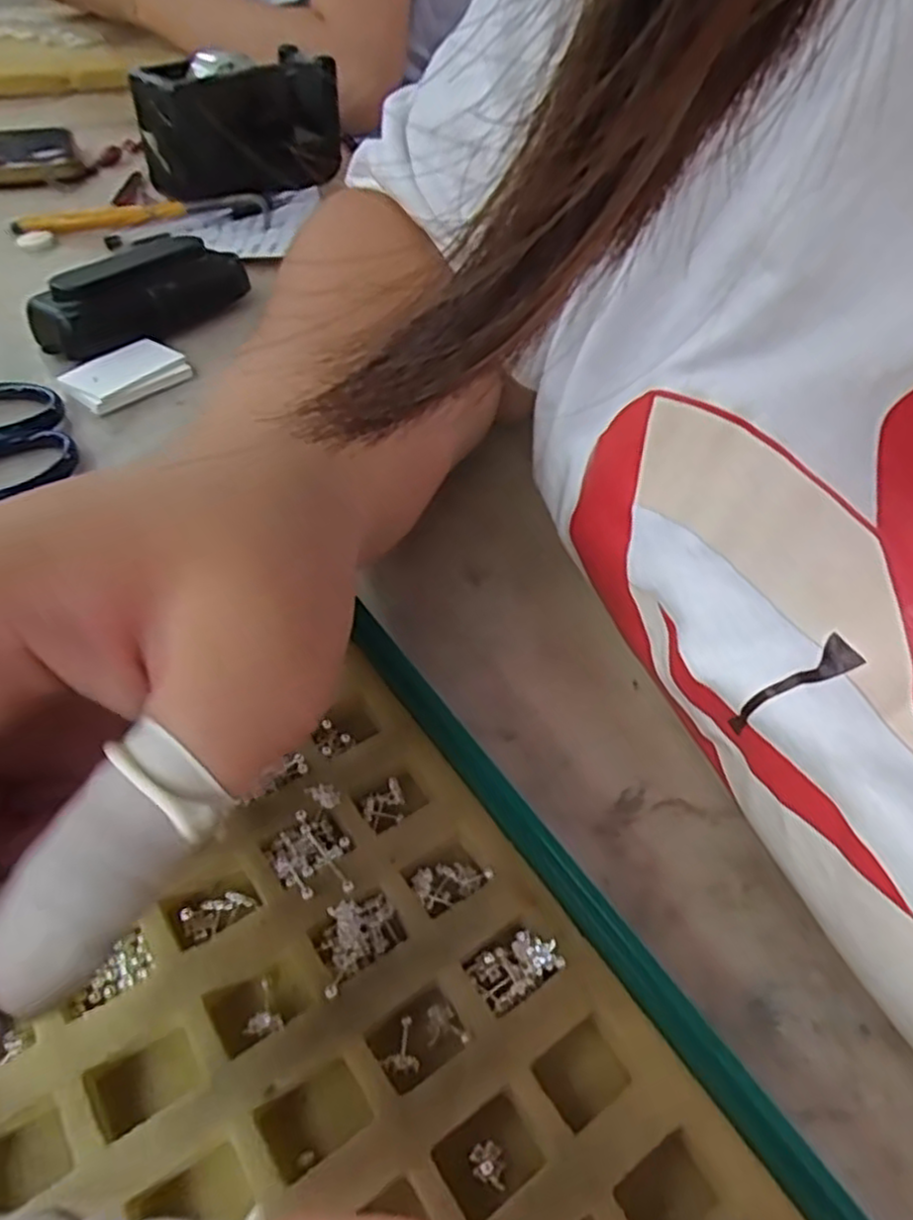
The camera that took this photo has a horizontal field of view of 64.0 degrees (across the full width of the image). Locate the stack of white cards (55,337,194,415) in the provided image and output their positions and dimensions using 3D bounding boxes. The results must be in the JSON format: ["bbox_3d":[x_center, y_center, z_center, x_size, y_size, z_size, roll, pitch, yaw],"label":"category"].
[{"bbox_3d":[-0.154,-0.111,0.338,0.034,0.005,0.052,33,53,22],"label":"stack of white cards"}]

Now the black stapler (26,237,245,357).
[{"bbox_3d":[-0.153,-0.160,0.365,0.036,0.032,0.109,38,55,26],"label":"black stapler"}]

